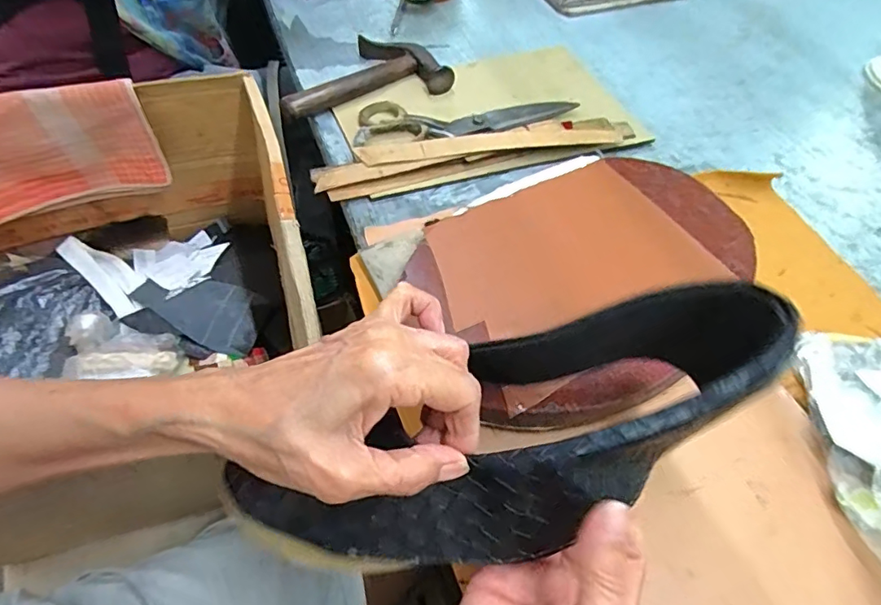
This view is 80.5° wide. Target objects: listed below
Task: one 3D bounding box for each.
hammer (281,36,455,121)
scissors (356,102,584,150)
[{"bbox_3d":[-0.090,-0.248,0.555,0.179,0.028,0.108,-20,58,-18],"label":"hammer"},{"bbox_3d":[0.027,-0.179,0.517,0.222,0.014,0.069,-6,55,-8],"label":"scissors"}]

